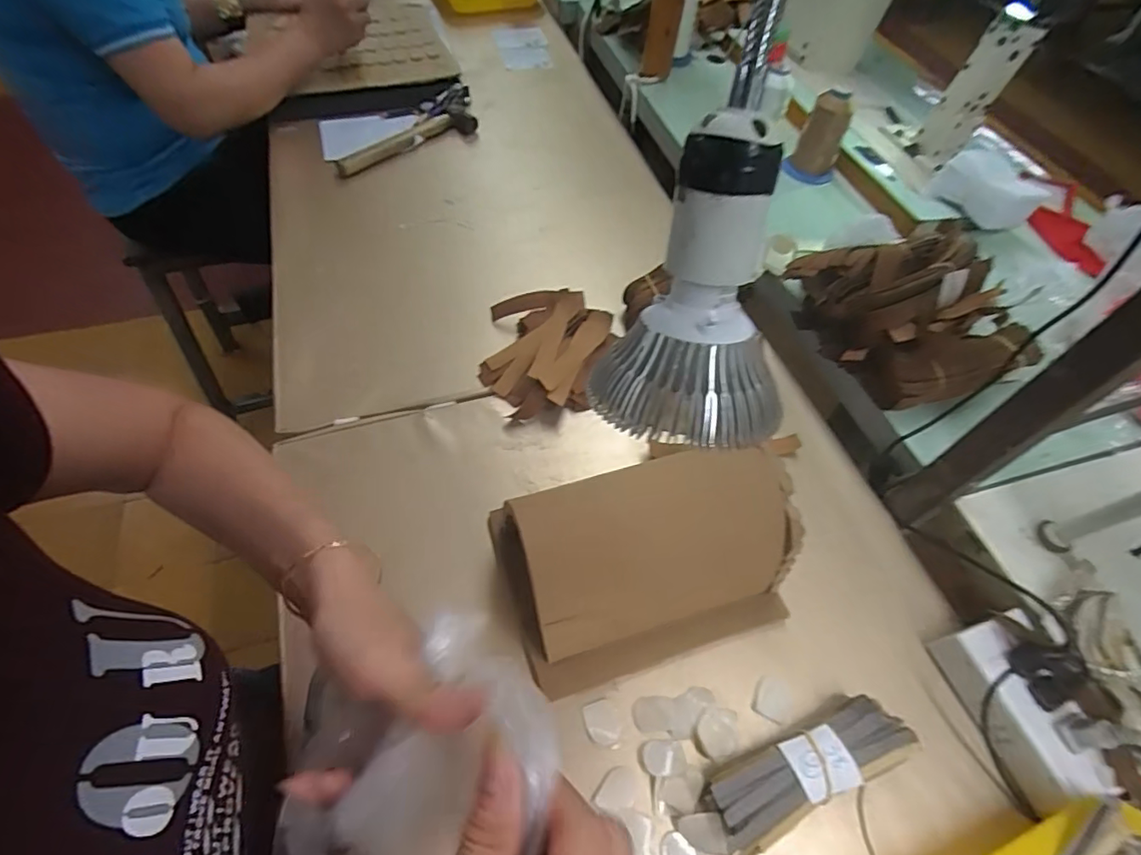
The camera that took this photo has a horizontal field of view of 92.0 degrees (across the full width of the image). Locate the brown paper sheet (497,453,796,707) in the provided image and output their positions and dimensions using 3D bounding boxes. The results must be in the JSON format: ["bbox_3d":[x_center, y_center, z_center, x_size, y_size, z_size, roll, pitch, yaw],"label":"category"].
[{"bbox_3d":[0.063,0.099,0.416,0.218,0.108,0.133,-18,60,-9],"label":"brown paper sheet"}]

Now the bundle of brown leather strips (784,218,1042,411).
[{"bbox_3d":[0.357,-0.117,0.561,0.197,0.081,0.187,-17,59,-15],"label":"bundle of brown leather strips"}]

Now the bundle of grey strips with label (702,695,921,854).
[{"bbox_3d":[0.161,0.235,0.375,0.146,0.032,0.046,-20,60,-16],"label":"bundle of grey strips with label"}]

